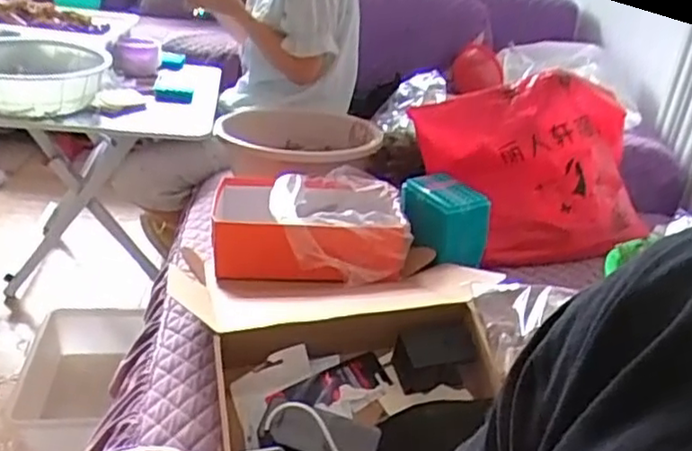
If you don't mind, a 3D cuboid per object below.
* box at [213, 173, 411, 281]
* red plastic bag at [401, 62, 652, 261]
[{"bbox_3d":[-0.061,-0.007,1.108,0.301,0.100,0.241,2,27,-9],"label":"box"},{"bbox_3d":[0.376,-0.127,1.280,0.352,0.261,0.442,28,34,36],"label":"red plastic bag"}]

